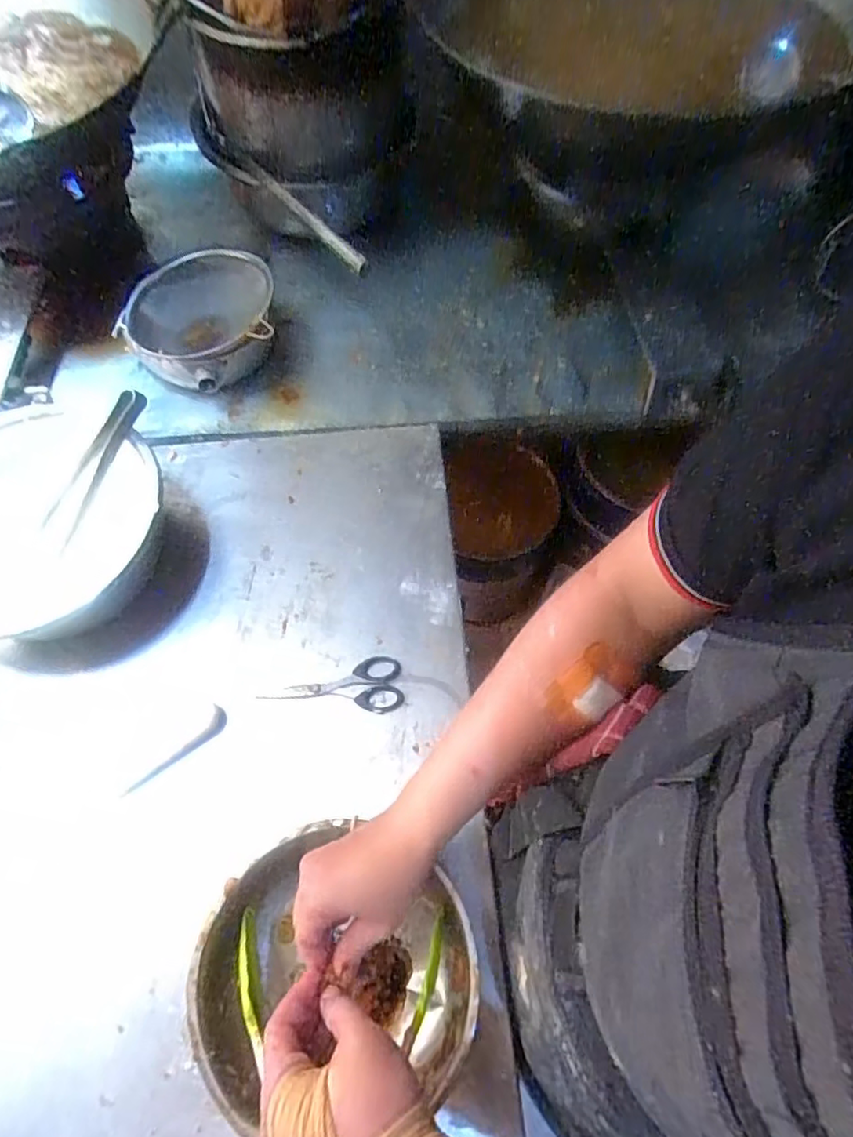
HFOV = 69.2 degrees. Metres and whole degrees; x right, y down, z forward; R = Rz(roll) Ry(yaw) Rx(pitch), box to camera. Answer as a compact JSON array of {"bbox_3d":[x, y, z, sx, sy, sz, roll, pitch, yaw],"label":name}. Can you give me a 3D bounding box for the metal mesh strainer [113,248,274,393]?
[{"bbox_3d":[-0.301,-0.317,0.825,0.202,0.088,0.189,-11,61,-3],"label":"metal mesh strainer"}]

